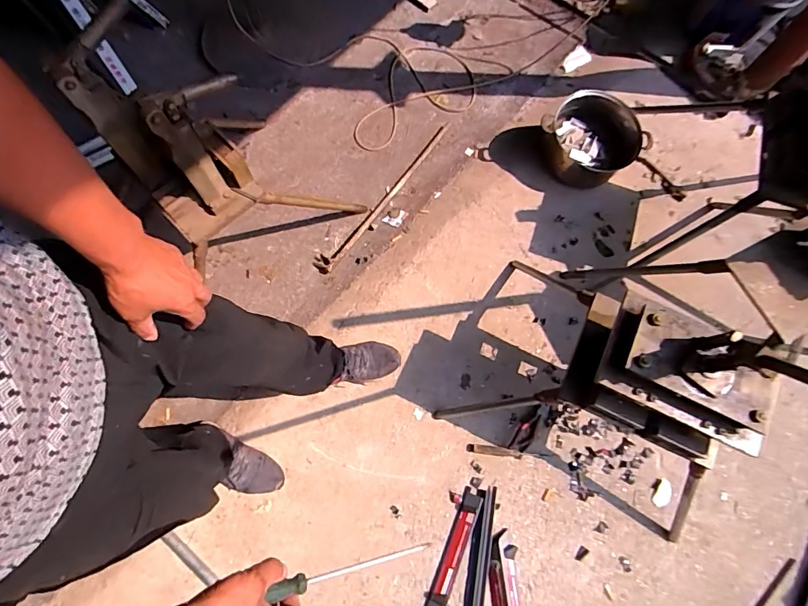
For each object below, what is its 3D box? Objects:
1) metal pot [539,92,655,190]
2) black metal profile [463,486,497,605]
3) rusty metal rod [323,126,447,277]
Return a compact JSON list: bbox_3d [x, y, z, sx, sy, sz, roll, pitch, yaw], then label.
[{"bbox_3d":[0.568,-0.494,1.393,0.275,0.147,0.269,1,73,-3],"label":"metal pot"},{"bbox_3d":[0.193,0.628,1.139,0.048,0.015,0.301,11,73,3],"label":"black metal profile"},{"bbox_3d":[-0.044,-0.345,1.432,0.018,0.017,0.648,36,76,10],"label":"rusty metal rod"}]

